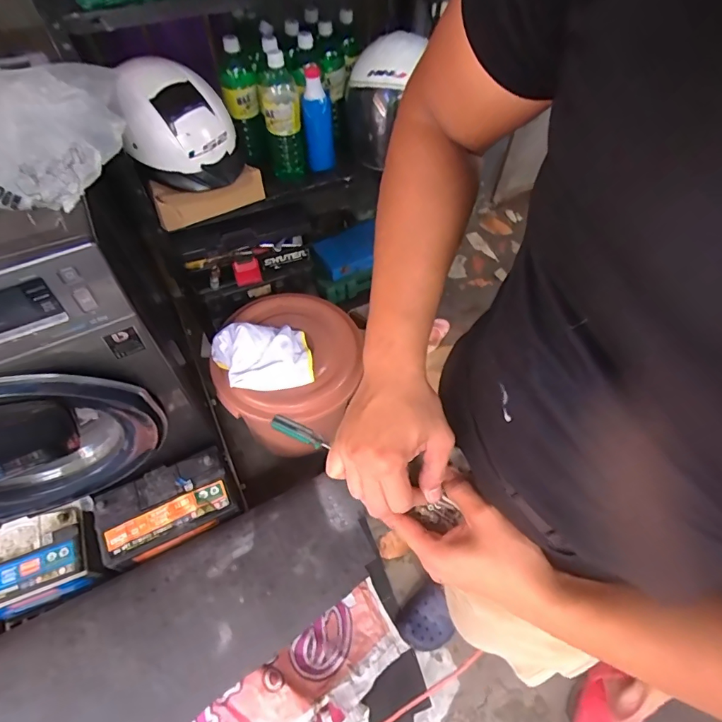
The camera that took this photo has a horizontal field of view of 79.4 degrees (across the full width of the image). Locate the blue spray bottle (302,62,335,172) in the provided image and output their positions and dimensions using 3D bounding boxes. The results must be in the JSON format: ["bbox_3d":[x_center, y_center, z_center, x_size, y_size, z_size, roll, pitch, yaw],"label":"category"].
[{"bbox_3d":[-0.096,-0.544,0.996,0.065,0.205,0.067,1,58,0],"label":"blue spray bottle"}]

